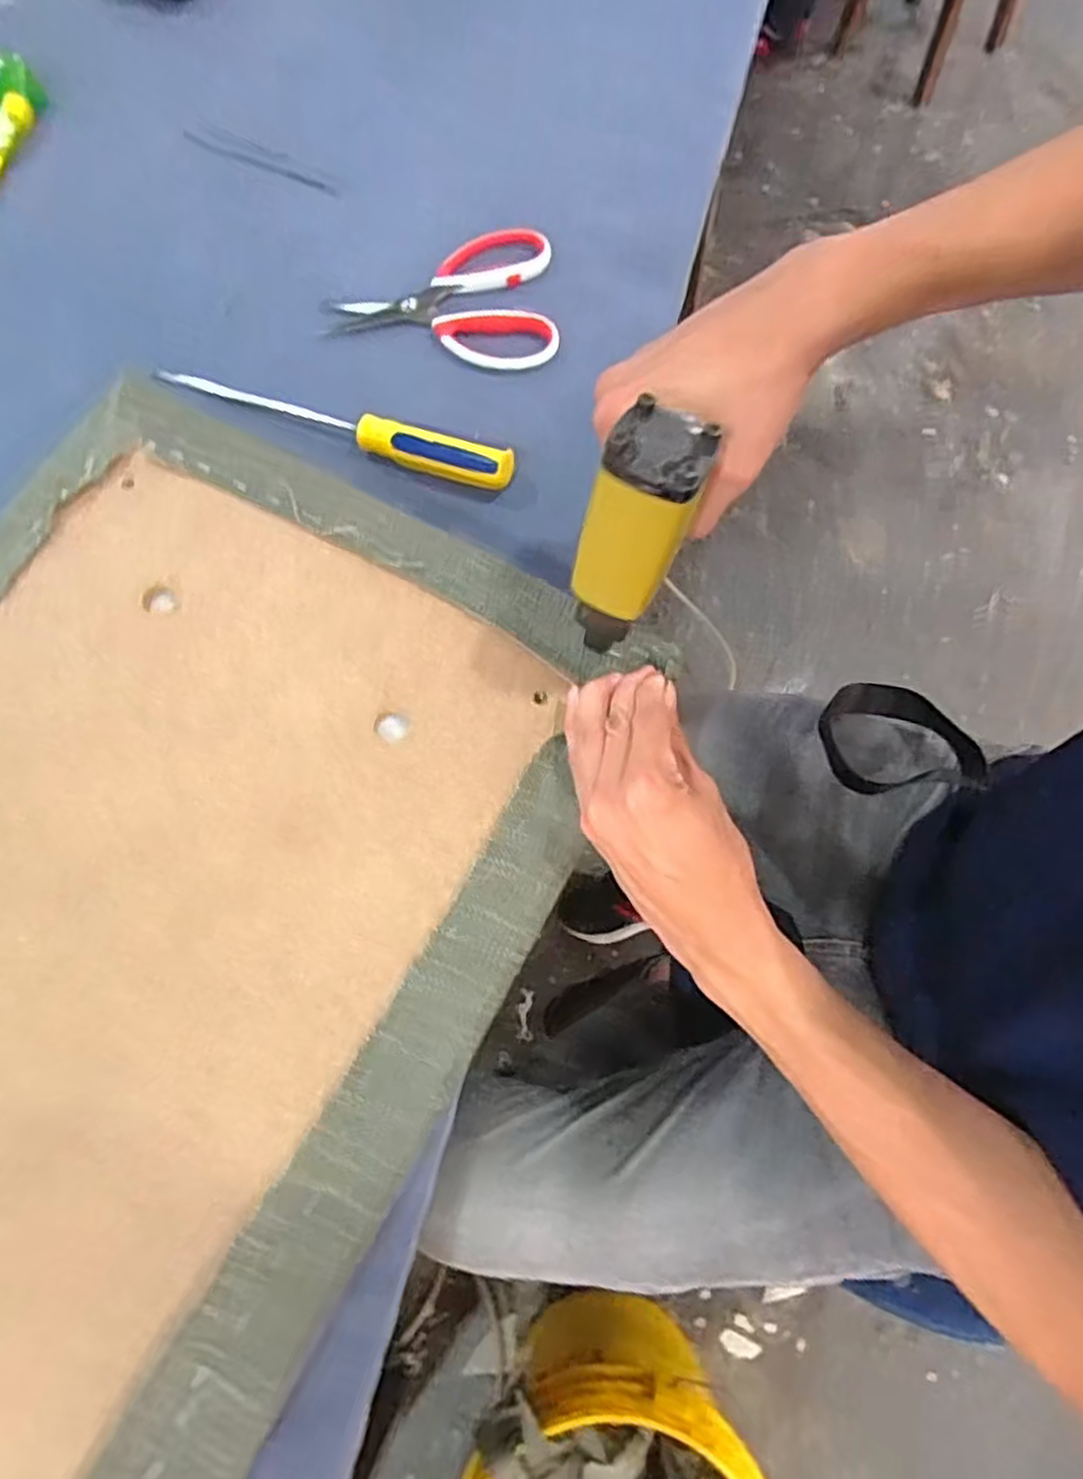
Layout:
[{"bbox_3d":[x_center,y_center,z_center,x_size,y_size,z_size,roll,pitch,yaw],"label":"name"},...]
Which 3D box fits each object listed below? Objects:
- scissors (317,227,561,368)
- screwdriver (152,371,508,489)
[{"bbox_3d":[-0.079,-0.336,0.570,0.180,0.022,0.127,-5,72,1],"label":"scissors"},{"bbox_3d":[-0.156,-0.232,0.526,0.287,0.025,0.028,18,74,8],"label":"screwdriver"}]

